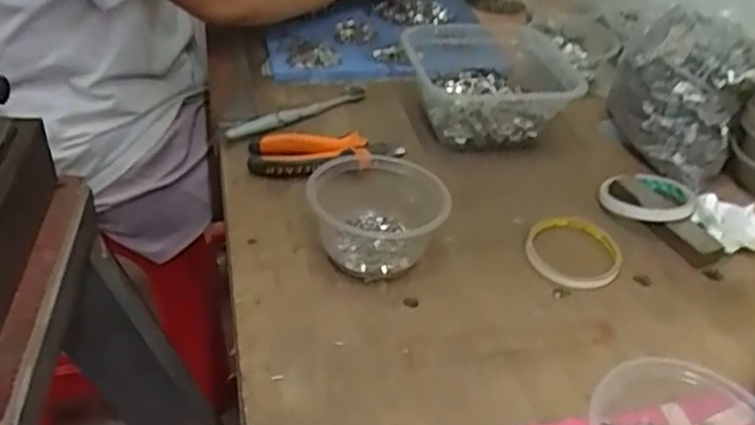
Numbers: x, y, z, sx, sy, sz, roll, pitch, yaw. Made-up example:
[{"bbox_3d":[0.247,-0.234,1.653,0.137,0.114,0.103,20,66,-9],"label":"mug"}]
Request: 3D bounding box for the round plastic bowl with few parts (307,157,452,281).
[{"bbox_3d":[-0.001,-0.002,0.594,0.109,0.063,0.108,3,38,-2],"label":"round plastic bowl with few parts"}]

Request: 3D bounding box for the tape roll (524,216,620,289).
[{"bbox_3d":[0.173,0.034,0.621,0.080,0.011,0.085,5,38,2],"label":"tape roll"}]

